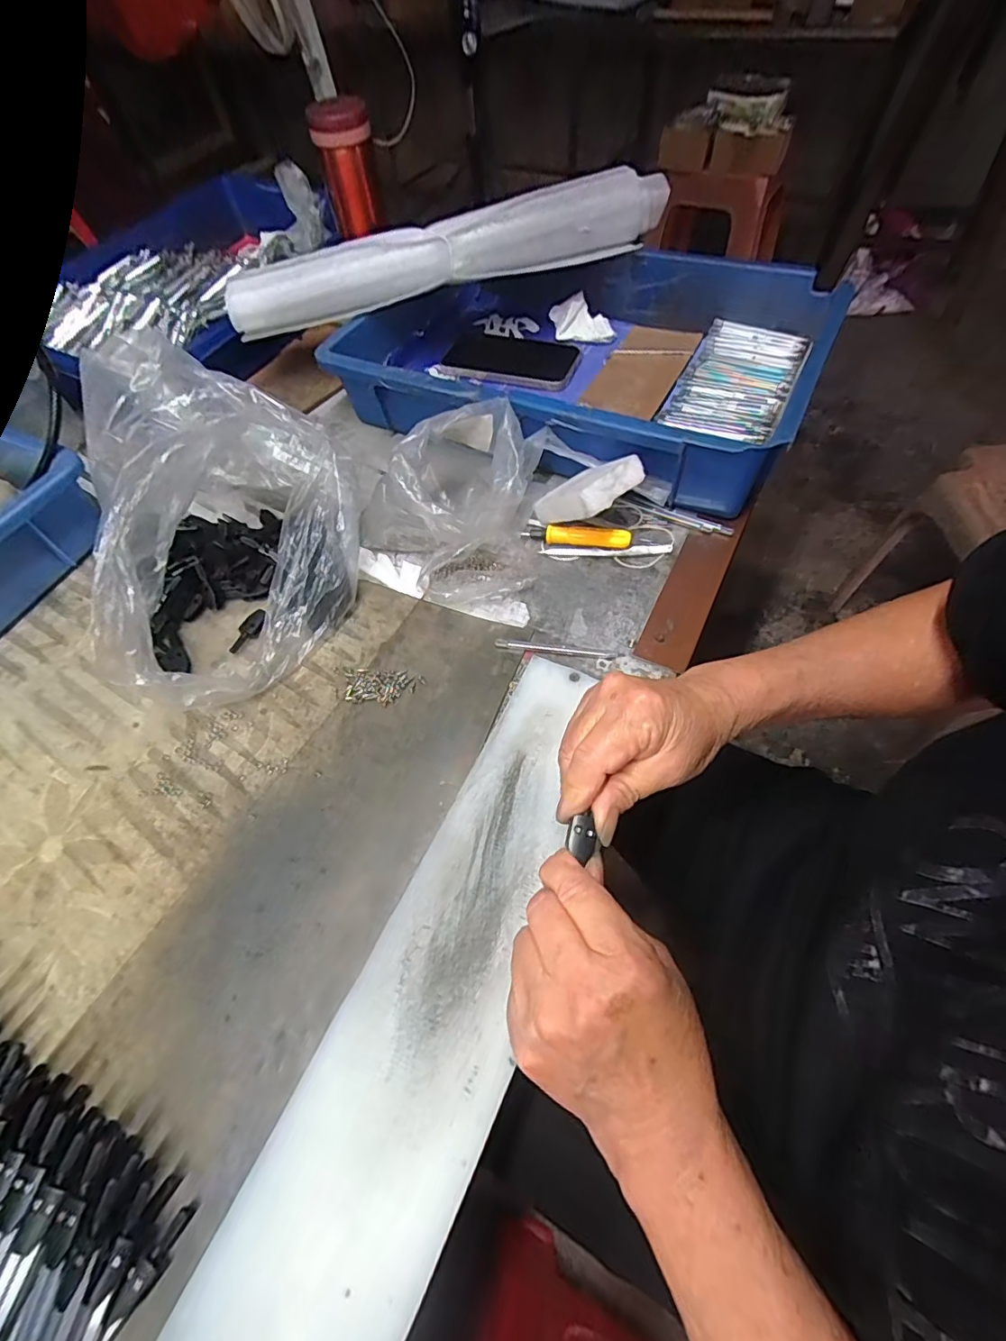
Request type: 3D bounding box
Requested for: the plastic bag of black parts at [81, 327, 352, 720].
[{"bbox_3d":[-0.220,-0.117,0.404,0.199,0.140,0.247,-23,59,-10],"label":"plastic bag of black parts"}]

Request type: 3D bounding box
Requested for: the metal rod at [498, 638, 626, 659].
[{"bbox_3d":[0.041,-0.016,0.390,0.093,0.004,0.008,6,58,8],"label":"metal rod"}]

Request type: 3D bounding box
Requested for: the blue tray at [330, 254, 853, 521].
[{"bbox_3d":[0.065,-0.309,0.527,0.439,0.089,0.284,22,63,16],"label":"blue tray"}]

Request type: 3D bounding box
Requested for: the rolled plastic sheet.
[{"bbox_3d":[-0.051,-0.409,0.514,0.435,0.060,0.051,-16,59,-5],"label":"rolled plastic sheet"}]

